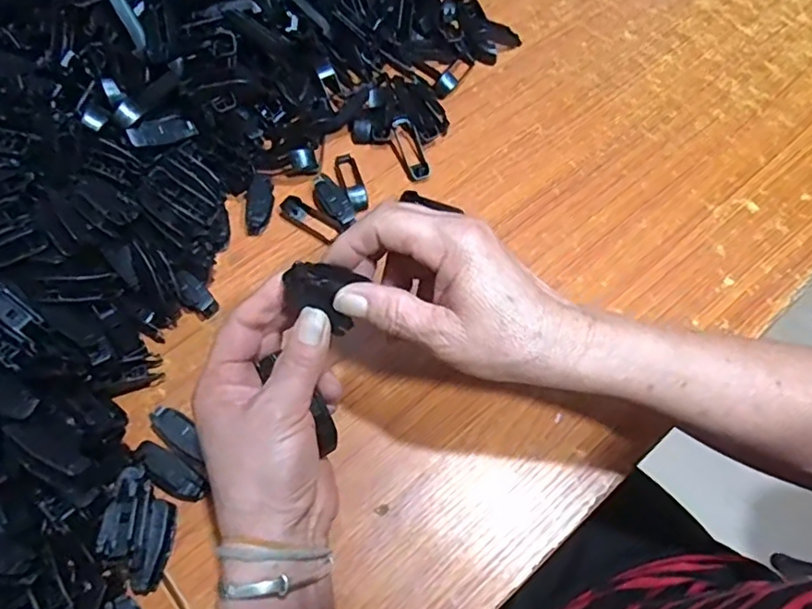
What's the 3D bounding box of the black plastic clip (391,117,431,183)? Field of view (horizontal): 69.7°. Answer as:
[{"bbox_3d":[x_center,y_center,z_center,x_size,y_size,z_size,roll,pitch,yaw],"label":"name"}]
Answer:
[{"bbox_3d":[0.003,-0.127,0.480,0.022,0.010,0.055,-17,81,-8],"label":"black plastic clip"}]

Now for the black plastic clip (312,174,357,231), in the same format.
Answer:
[{"bbox_3d":[-0.057,-0.081,0.451,0.018,0.015,0.050,-31,69,-14],"label":"black plastic clip"}]

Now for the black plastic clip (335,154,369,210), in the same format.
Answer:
[{"bbox_3d":[-0.043,-0.099,0.466,0.017,0.011,0.059,-17,66,-8],"label":"black plastic clip"}]

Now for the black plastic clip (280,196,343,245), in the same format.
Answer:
[{"bbox_3d":[-0.074,-0.066,0.450,0.049,0.008,0.021,29,68,13],"label":"black plastic clip"}]

